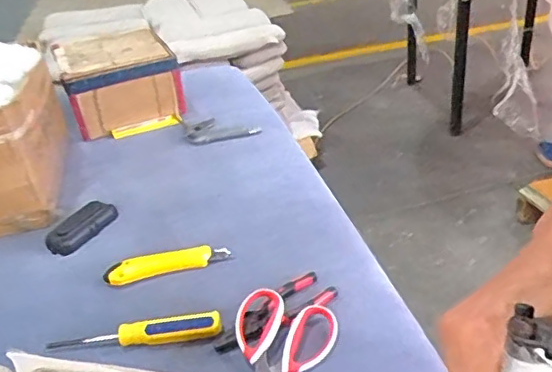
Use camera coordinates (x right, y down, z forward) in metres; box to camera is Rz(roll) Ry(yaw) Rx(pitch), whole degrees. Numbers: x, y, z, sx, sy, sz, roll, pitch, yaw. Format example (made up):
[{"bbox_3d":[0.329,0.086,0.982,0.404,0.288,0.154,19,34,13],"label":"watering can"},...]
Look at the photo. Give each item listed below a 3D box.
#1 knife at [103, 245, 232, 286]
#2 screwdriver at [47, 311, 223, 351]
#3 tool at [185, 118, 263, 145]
[{"bbox_3d":[-0.142,0.099,0.748,0.160,0.020,0.026,-13,32,-12],"label":"knife"},{"bbox_3d":[-0.159,0.163,0.640,0.193,0.022,0.022,-6,32,-1],"label":"screwdriver"},{"bbox_3d":[-0.102,-0.104,1.069,0.134,0.020,0.081,-13,32,-13],"label":"tool"}]

